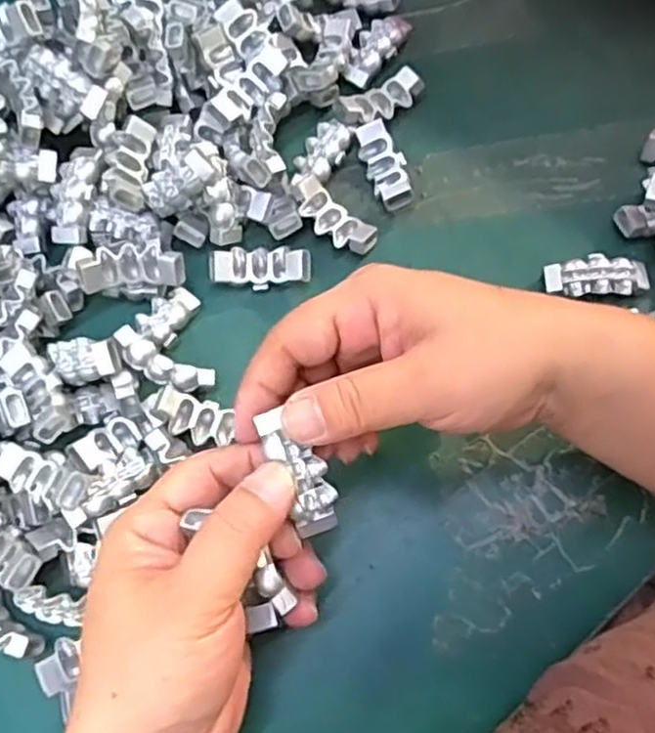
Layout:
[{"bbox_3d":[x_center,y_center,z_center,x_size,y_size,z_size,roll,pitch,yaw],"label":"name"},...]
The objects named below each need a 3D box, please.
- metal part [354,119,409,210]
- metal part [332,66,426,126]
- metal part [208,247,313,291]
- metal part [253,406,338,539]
[{"bbox_3d":[0.030,-0.102,0.361,0.018,0.012,0.046,-19,73,-7],"label":"metal part"},{"bbox_3d":[0.027,-0.139,0.370,0.046,0.008,0.019,-27,74,-9],"label":"metal part"},{"bbox_3d":[-0.032,-0.048,0.343,0.048,0.010,0.019,4,72,1],"label":"metal part"},{"bbox_3d":[-0.009,0.039,0.252,0.018,0.010,0.047,-27,101,-6],"label":"metal part"}]

